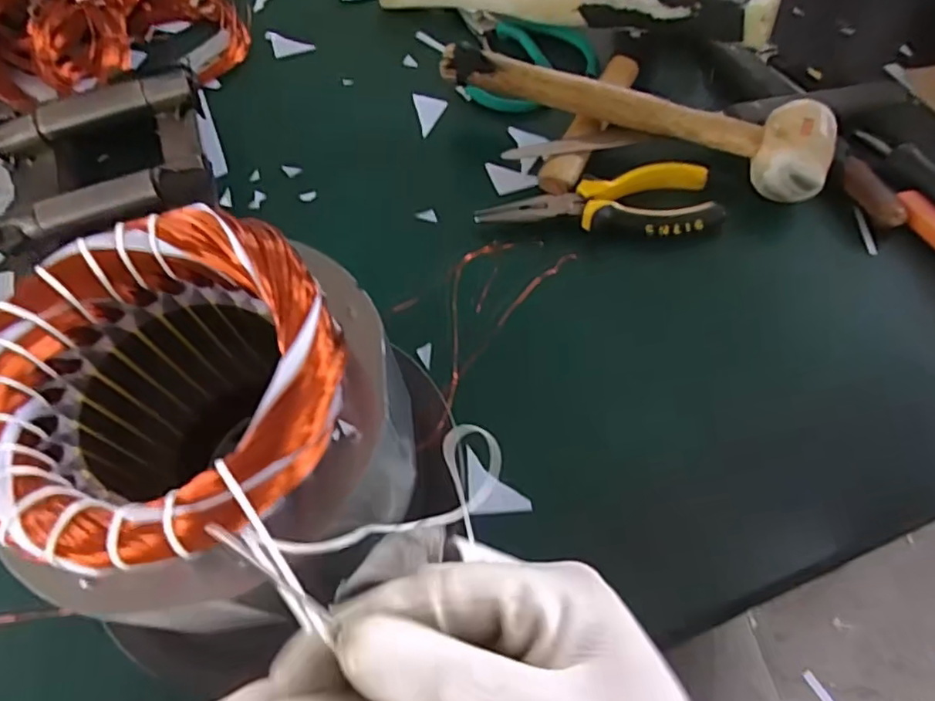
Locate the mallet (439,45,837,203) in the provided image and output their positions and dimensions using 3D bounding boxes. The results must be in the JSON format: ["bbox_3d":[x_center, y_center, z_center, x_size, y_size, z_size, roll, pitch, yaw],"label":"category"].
[{"bbox_3d":[0.110,-0.166,0.420,0.265,0.049,0.057,23,65,15],"label":"mallet"}]

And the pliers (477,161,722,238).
[{"bbox_3d":[0.087,-0.088,0.396,0.150,0.022,0.054,-12,61,-3],"label":"pliers"}]

